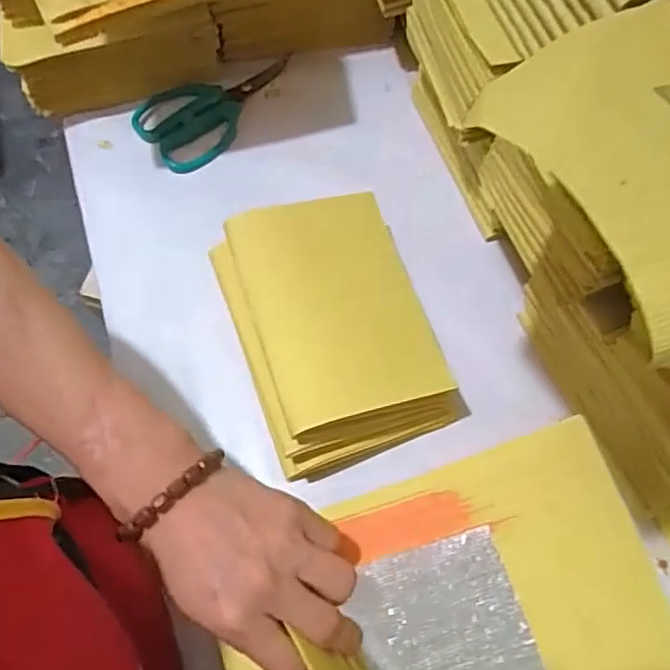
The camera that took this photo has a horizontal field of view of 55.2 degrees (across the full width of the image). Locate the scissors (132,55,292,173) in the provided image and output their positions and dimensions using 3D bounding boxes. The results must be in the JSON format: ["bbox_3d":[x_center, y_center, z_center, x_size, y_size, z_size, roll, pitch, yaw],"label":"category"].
[{"bbox_3d":[-0.103,-0.202,0.567,0.142,0.013,0.085,-36,69,-14],"label":"scissors"}]

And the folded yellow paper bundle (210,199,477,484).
[{"bbox_3d":[-0.002,-0.008,0.437,0.123,0.051,0.176,-17,66,-7],"label":"folded yellow paper bundle"}]

